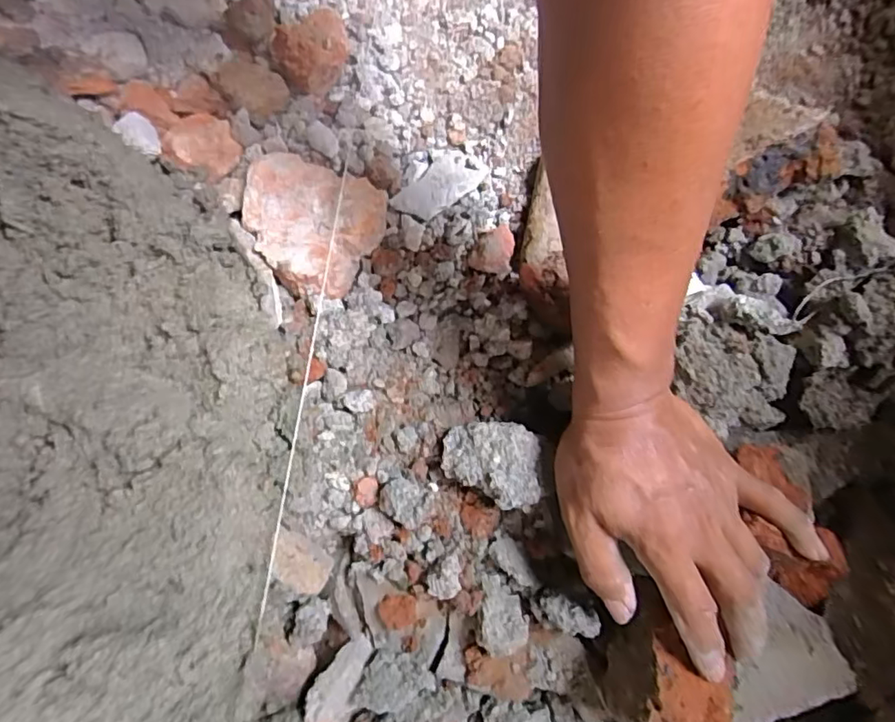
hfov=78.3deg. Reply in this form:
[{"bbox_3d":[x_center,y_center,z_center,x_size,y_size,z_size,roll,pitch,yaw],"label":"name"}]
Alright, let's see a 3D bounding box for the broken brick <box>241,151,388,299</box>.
[{"bbox_3d":[-0.093,-0.089,0.370,0.089,0.027,0.081,16,79,2],"label":"broken brick"}]

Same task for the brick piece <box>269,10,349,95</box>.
[{"bbox_3d":[-0.097,-0.225,0.394,0.056,0.026,0.053,0,79,-1],"label":"brick piece"}]

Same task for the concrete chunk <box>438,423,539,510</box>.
[{"bbox_3d":[0.025,0.062,0.337,0.055,0.037,0.048,5,79,0],"label":"concrete chunk"}]

